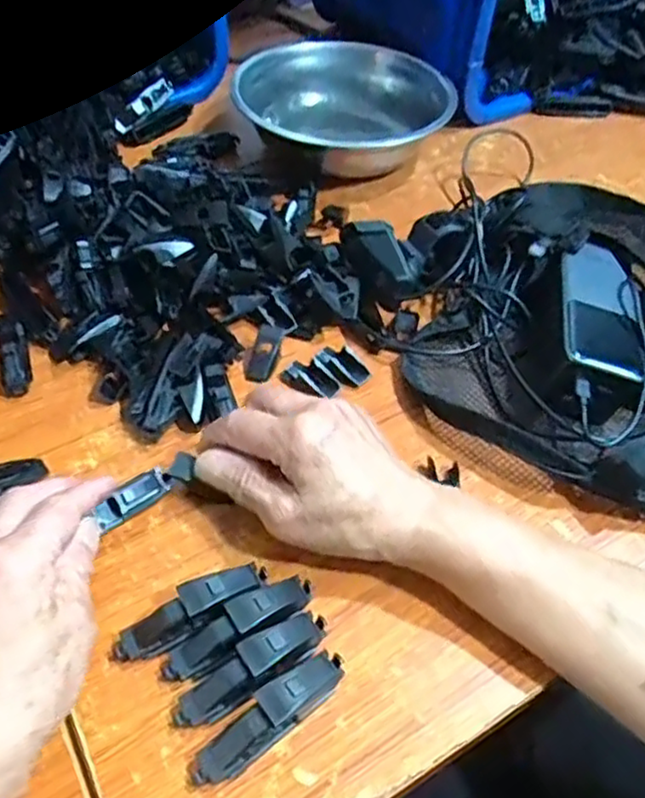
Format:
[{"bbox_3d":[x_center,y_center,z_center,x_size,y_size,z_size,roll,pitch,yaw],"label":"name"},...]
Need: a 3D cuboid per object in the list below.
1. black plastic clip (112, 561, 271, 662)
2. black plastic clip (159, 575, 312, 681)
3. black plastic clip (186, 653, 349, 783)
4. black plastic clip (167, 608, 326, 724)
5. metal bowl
[{"bbox_3d":[-0.066,0.107,0.341,0.082,0.022,0.022,-21,53,-19],"label":"black plastic clip"},{"bbox_3d":[-0.040,0.113,0.336,0.080,0.023,0.022,-30,56,-24],"label":"black plastic clip"},{"bbox_3d":[-0.023,0.145,0.309,0.080,0.022,0.019,-31,56,-25],"label":"black plastic clip"},{"bbox_3d":[-0.033,0.128,0.323,0.081,0.023,0.019,-27,55,-23],"label":"black plastic clip"},{"bbox_3d":[0.020,-0.282,0.658,0.186,0.076,0.186,1,49,-1],"label":"metal bowl"}]

